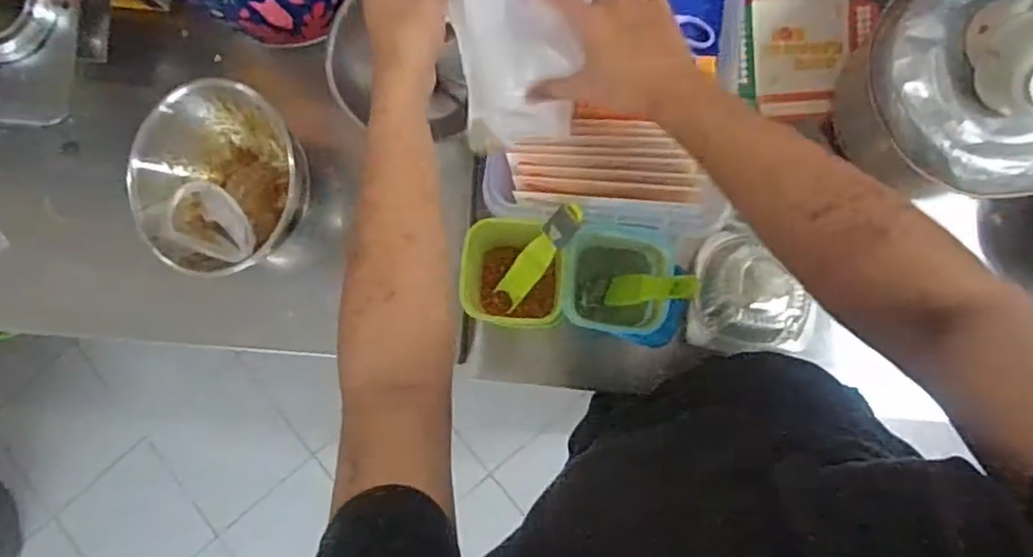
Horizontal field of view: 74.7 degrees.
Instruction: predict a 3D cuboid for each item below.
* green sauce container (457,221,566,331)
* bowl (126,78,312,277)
[{"bbox_3d":[0.003,-0.005,0.700,0.096,0.135,0.106,0,87,5],"label":"green sauce container"},{"bbox_3d":[-0.311,-0.097,0.717,0.175,0.105,0.175,0,87,5],"label":"bowl"}]

